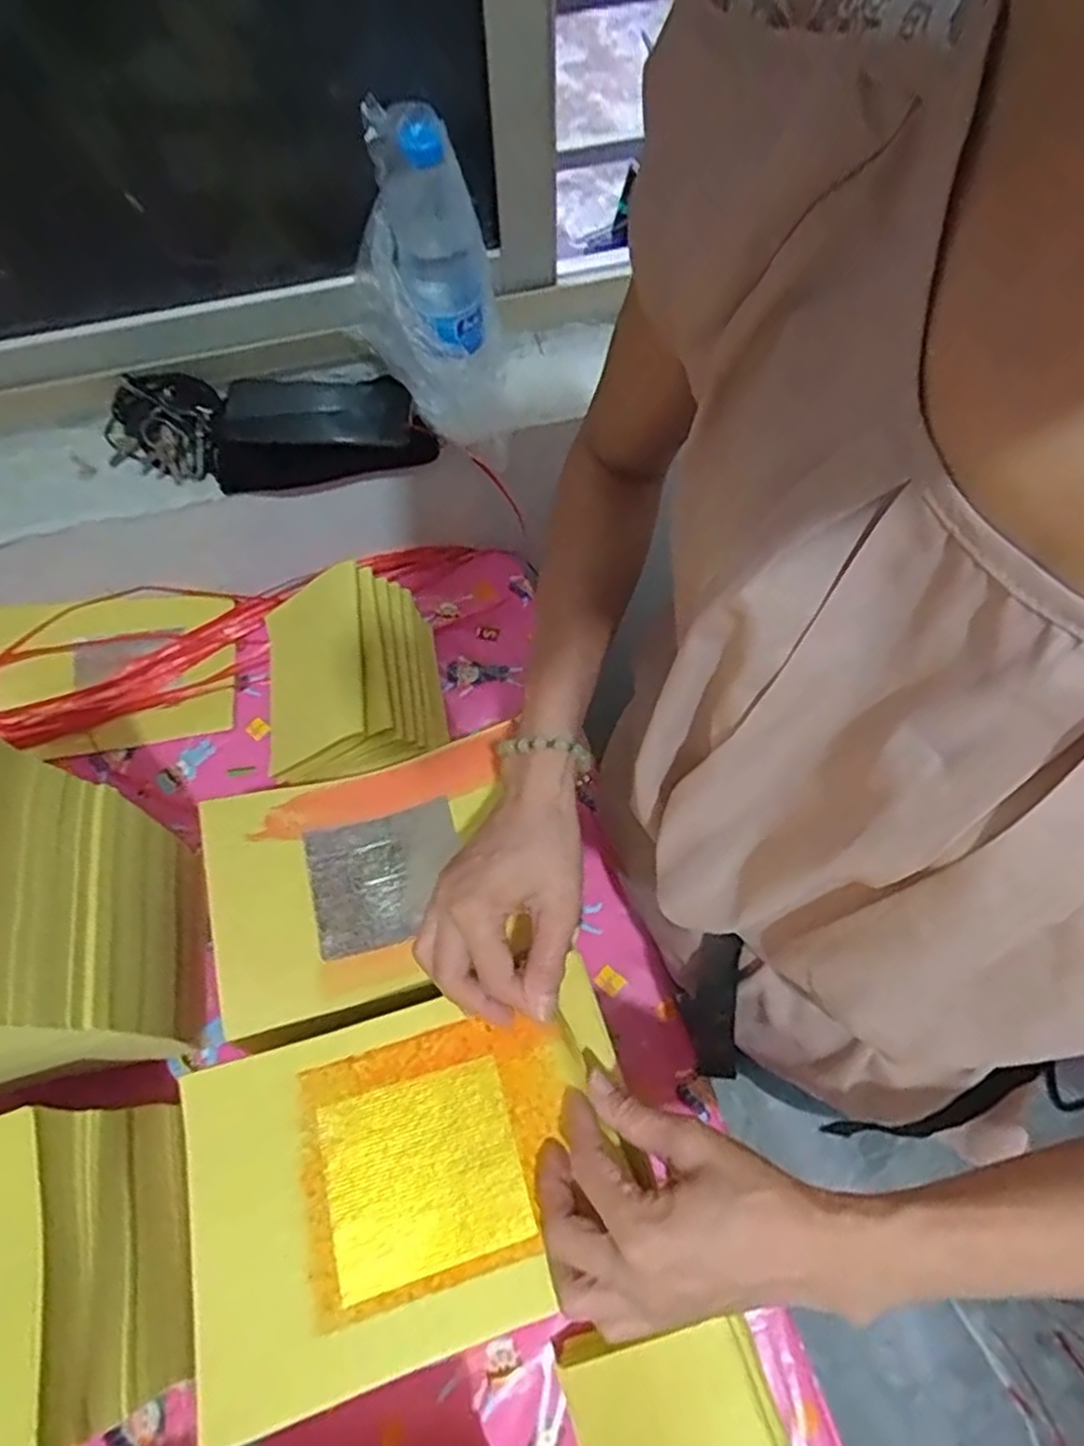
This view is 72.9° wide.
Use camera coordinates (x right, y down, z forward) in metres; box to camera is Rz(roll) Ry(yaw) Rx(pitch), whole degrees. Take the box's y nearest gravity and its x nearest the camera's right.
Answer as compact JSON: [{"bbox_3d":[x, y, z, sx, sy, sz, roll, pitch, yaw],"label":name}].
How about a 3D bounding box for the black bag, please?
[{"bbox_3d":[-0.212,-0.275,0.707,0.199,0.055,0.108,-16,62,-8],"label":"black bag"}]

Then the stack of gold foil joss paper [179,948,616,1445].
[{"bbox_3d":[-0.065,0.234,0.386,0.226,0.023,0.158,-15,62,-7],"label":"stack of gold foil joss paper"}]

